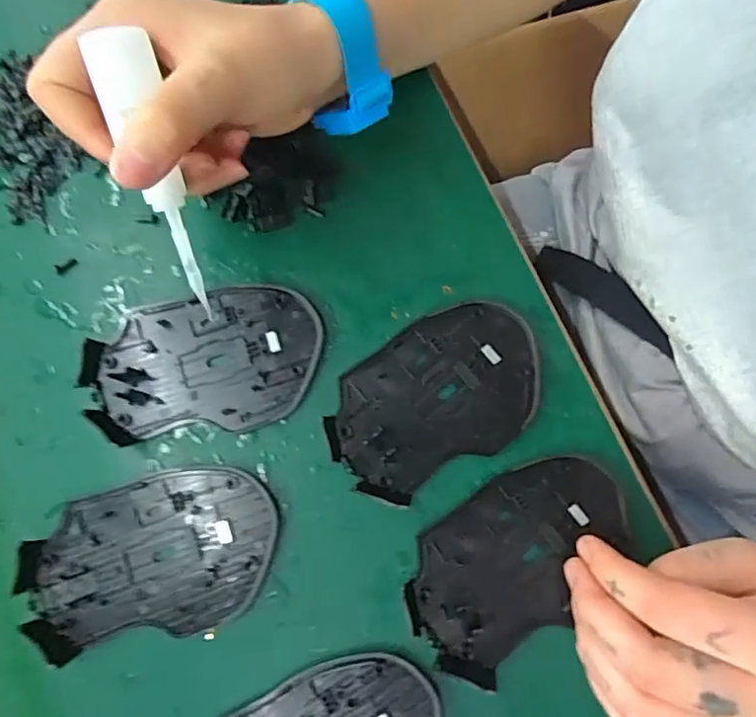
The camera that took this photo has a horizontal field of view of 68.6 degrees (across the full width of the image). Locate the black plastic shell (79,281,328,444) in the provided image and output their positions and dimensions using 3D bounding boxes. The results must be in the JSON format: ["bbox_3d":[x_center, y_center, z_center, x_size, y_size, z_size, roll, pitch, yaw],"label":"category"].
[{"bbox_3d":[-0.087,0.001,0.278,0.113,0.011,0.070,-8,79,-1],"label":"black plastic shell"}]

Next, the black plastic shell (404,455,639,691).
[{"bbox_3d":[0.067,0.093,0.260,0.112,0.011,0.067,-34,81,-6],"label":"black plastic shell"}]

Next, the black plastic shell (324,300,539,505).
[{"bbox_3d":[0.030,0.018,0.275,0.111,0.010,0.072,-28,80,-5],"label":"black plastic shell"}]

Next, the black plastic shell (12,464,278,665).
[{"bbox_3d":[-0.105,0.092,0.259,0.112,0.012,0.071,-10,79,-2],"label":"black plastic shell"}]

